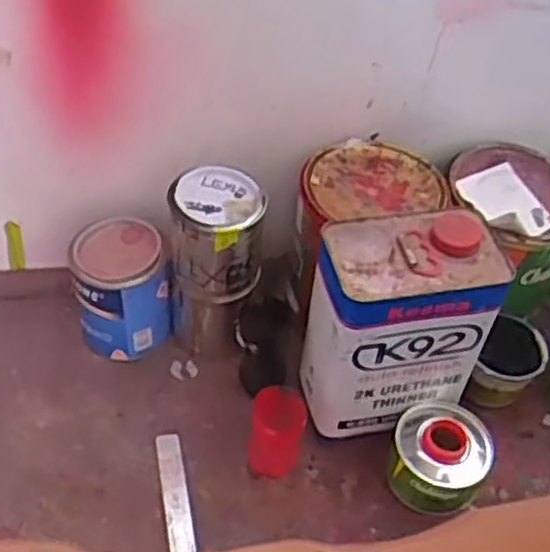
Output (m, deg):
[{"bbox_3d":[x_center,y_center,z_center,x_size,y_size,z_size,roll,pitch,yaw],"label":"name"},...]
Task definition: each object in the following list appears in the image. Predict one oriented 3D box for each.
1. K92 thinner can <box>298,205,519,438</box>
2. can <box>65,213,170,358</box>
[{"bbox_3d":[0.121,0.045,0.803,0.167,0.218,0.106,-5,48,-10],"label":"K92 thinner can"},{"bbox_3d":[-0.177,0.017,0.909,0.104,0.131,0.101,3,46,-4],"label":"can"}]

